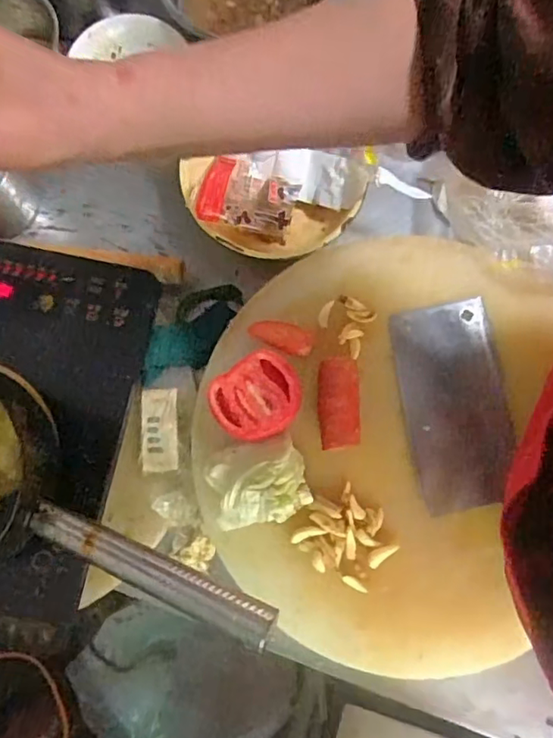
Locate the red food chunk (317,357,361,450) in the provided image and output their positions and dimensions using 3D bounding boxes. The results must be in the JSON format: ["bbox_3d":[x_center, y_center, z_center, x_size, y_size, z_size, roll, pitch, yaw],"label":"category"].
[{"bbox_3d":[0.055,0.032,0.512,0.037,0.028,0.079,-1,79,-2],"label":"red food chunk"}]

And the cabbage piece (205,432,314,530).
[{"bbox_3d":[-0.017,0.102,0.508,0.085,0.030,0.071,-15,80,-4],"label":"cabbage piece"}]

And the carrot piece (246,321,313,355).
[{"bbox_3d":[0.004,-0.033,0.540,0.063,0.015,0.031,17,79,2],"label":"carrot piece"}]

